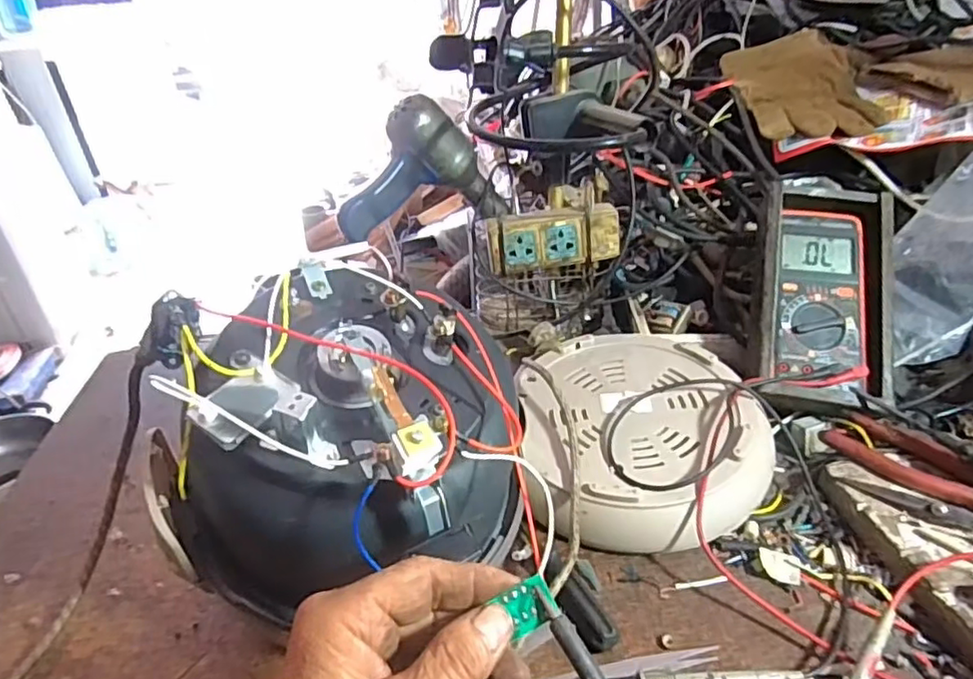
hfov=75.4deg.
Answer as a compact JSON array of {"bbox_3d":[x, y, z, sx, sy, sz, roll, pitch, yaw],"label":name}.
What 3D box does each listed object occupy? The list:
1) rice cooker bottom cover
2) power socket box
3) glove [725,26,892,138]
[{"bbox_3d":[0.129,0.079,0.528,0.199,0.064,0.216,-5,31,-1],"label":"rice cooker bottom cover"},{"bbox_3d":[0.068,-0.104,0.644,0.132,0.053,0.025,-6,32,-3],"label":"power socket box"},{"bbox_3d":[0.401,-0.320,0.807,0.140,0.032,0.243,-11,47,10],"label":"glove"}]

